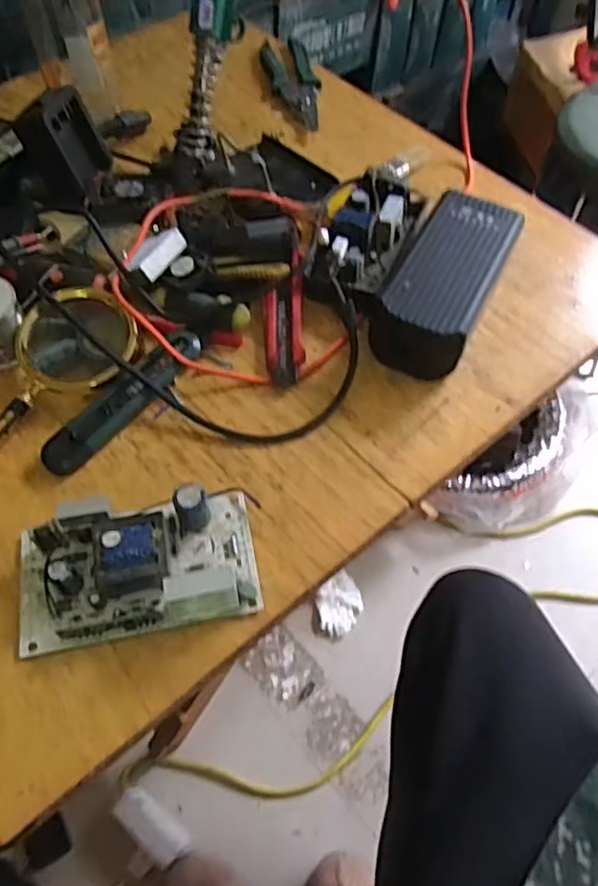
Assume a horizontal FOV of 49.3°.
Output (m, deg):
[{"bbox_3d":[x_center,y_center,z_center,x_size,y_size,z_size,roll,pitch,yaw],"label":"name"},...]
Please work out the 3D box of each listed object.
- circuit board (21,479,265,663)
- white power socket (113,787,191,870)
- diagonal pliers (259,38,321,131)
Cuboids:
[{"bbox_3d":[-0.104,0.075,0.410,0.148,0.043,0.081,-12,59,-7],"label":"circuit board"},{"bbox_3d":[-0.178,0.462,0.787,0.101,0.038,0.050,39,66,22],"label":"white power socket"},{"bbox_3d":[-0.006,-0.404,0.721,0.051,0.019,0.163,-12,59,-7],"label":"diagonal pliers"}]

